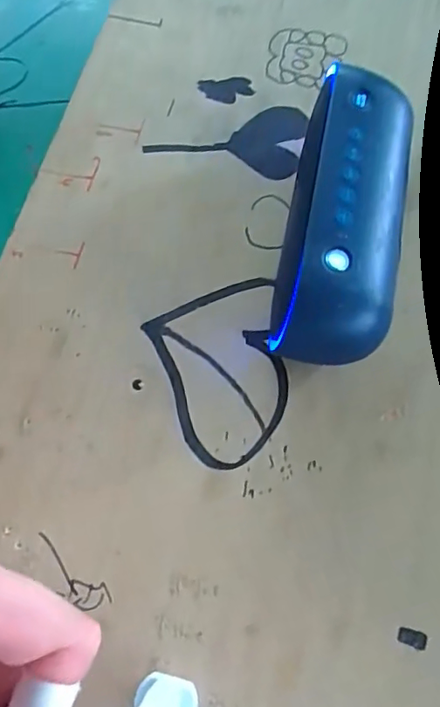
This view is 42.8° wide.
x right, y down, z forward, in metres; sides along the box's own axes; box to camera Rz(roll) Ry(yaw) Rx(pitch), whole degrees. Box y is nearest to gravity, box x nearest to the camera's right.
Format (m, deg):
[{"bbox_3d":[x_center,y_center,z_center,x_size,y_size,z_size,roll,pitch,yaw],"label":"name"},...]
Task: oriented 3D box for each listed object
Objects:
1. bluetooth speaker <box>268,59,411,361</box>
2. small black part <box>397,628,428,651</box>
[{"bbox_3d":[0.075,-0.083,0.335,0.064,0.066,0.185,11,69,4],"label":"bluetooth speaker"},{"bbox_3d":[0.096,0.142,0.280,0.014,0.004,0.008,19,70,8],"label":"small black part"}]

